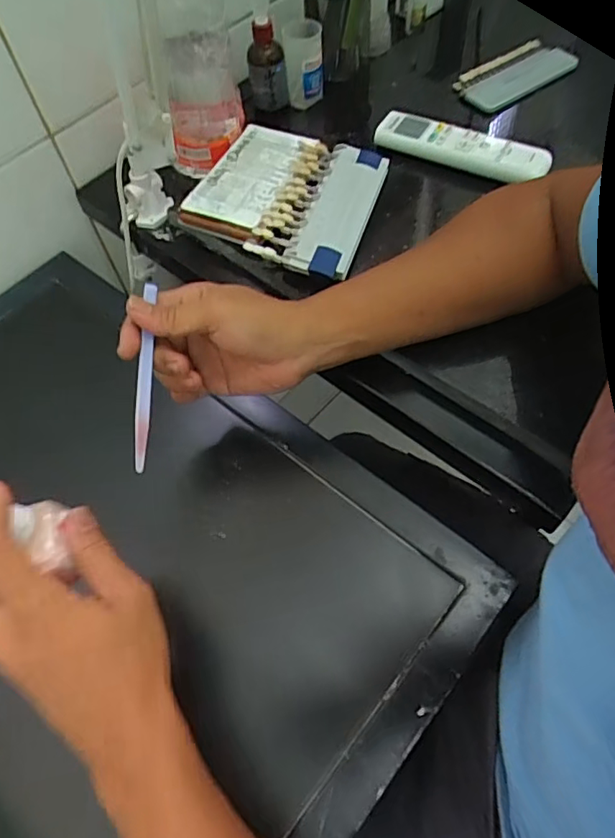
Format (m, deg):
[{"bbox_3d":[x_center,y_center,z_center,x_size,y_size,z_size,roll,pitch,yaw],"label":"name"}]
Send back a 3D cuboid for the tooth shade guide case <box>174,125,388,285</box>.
[{"bbox_3d":[-0.023,-0.221,0.561,0.172,0.023,0.176,17,62,13],"label":"tooth shade guide case"}]

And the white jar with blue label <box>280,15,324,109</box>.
[{"bbox_3d":[-0.005,-0.421,0.668,0.045,0.079,0.044,-6,59,0],"label":"white jar with blue label"}]

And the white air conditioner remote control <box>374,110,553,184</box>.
[{"bbox_3d":[0.160,-0.284,0.586,0.174,0.020,0.041,25,64,17],"label":"white air conditioner remote control"}]

